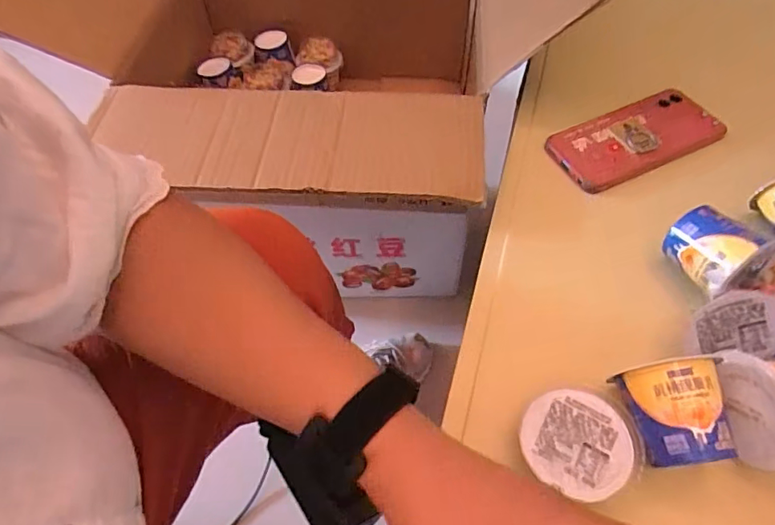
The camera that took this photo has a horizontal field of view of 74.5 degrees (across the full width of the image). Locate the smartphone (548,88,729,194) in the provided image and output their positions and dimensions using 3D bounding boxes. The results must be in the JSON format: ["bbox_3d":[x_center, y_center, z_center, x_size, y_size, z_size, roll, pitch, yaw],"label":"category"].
[{"bbox_3d":[0.239,-0.123,0.495,0.168,0.015,0.074,-23,57,-14],"label":"smartphone"}]

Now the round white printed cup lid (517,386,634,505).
[{"bbox_3d":[0.120,0.118,0.330,0.065,0.025,0.068,-1,55,1],"label":"round white printed cup lid"}]

